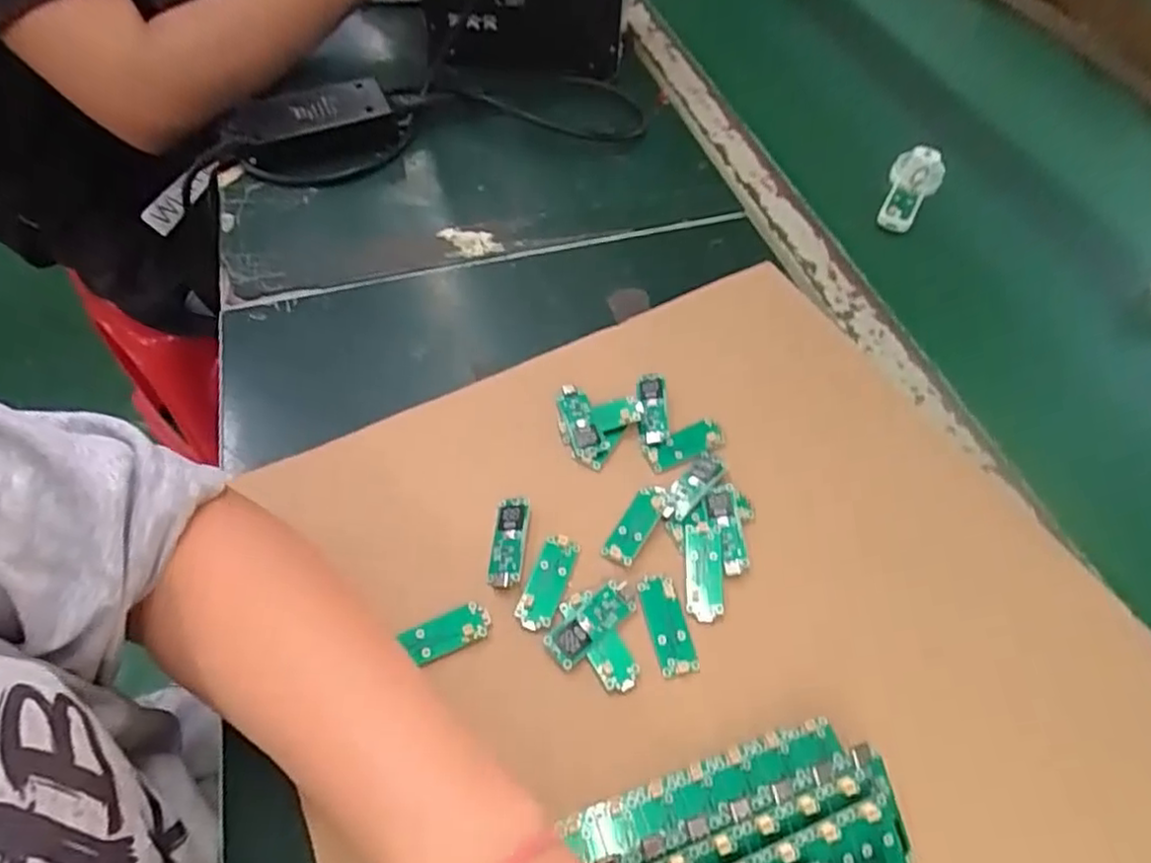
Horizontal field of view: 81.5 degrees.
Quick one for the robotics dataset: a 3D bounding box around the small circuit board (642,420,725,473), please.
[{"bbox_3d":[0.065,0.009,0.393,0.048,0.005,0.019,-19,58,-15],"label":"small circuit board"}]

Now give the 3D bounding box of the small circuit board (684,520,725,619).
[{"bbox_3d":[0.067,0.072,0.348,0.018,0.004,0.052,4,55,1],"label":"small circuit board"}]

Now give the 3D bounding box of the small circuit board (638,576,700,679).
[{"bbox_3d":[0.046,0.096,0.334,0.019,0.004,0.049,-10,56,-9],"label":"small circuit board"}]

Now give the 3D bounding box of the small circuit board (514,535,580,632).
[{"bbox_3d":[-0.014,0.077,0.345,0.018,0.004,0.051,17,56,10],"label":"small circuit board"}]

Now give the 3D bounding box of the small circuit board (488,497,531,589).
[{"bbox_3d":[-0.036,0.059,0.356,0.018,0.004,0.049,6,55,2],"label":"small circuit board"}]

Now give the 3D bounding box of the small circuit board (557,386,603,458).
[{"bbox_3d":[0.003,-0.006,0.398,0.017,0.006,0.048,-11,56,-10],"label":"small circuit board"}]

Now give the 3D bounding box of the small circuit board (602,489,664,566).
[{"bbox_3d":[0.033,0.050,0.362,0.017,0.004,0.046,27,58,16],"label":"small circuit board"}]

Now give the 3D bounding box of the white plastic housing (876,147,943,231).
[{"bbox_3d":[0.271,-0.199,0.544,0.039,0.032,0.082,29,60,17],"label":"white plastic housing"}]

